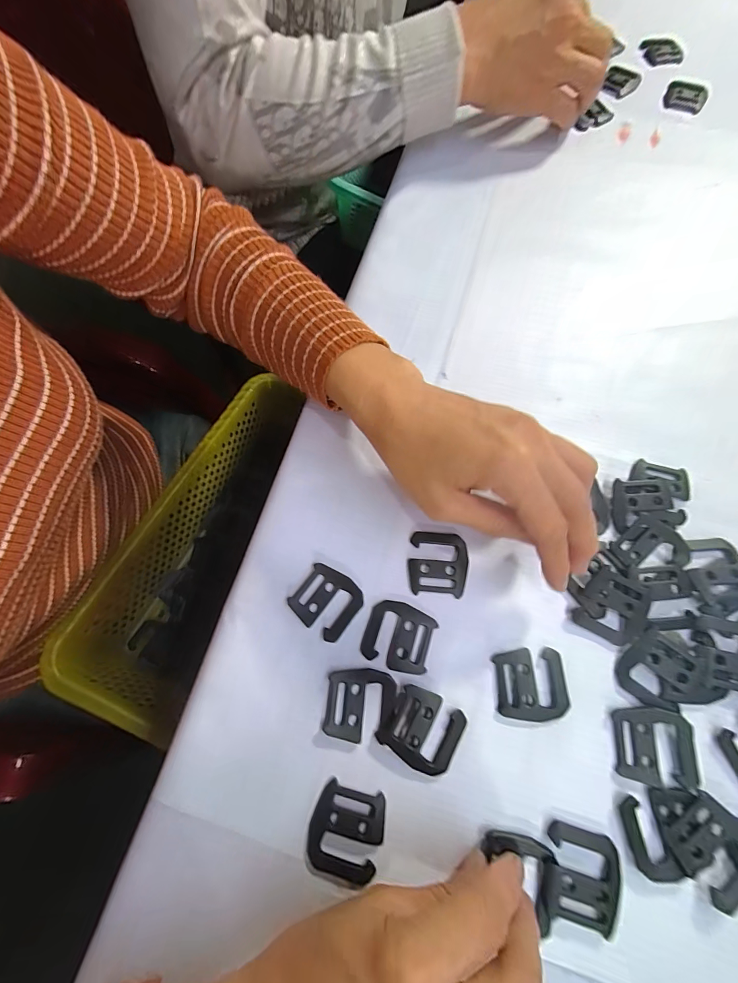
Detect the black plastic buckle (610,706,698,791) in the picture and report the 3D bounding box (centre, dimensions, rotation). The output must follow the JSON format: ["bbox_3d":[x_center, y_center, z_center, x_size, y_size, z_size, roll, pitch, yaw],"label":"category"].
[{"bbox_3d":[0.152,0.135,0.195,0.037,0.006,0.036,5,72,2],"label":"black plastic buckle"}]

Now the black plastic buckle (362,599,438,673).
[{"bbox_3d":[0.018,0.085,0.216,0.039,0.004,0.036,18,73,6],"label":"black plastic buckle"}]

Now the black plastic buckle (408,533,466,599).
[{"bbox_3d":[0.043,0.045,0.229,0.036,0.004,0.038,4,72,2],"label":"black plastic buckle"}]

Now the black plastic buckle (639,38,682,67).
[{"bbox_3d":[0.309,-0.466,0.388,0.040,0.006,0.037,-12,72,-4],"label":"black plastic buckle"}]

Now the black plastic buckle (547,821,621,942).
[{"bbox_3d":[0.105,0.189,0.180,0.033,0.005,0.038,12,72,4],"label":"black plastic buckle"}]

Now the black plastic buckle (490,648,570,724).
[{"bbox_3d":[0.092,0.109,0.207,0.039,0.004,0.036,-1,72,0],"label":"black plastic buckle"}]

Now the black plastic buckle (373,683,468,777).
[{"bbox_3d":[0.030,0.130,0.201,0.040,0.006,0.037,31,75,10],"label":"black plastic buckle"}]

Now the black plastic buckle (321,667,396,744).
[{"bbox_3d":[-0.005,0.120,0.206,0.038,0.005,0.035,6,72,2],"label":"black plastic buckle"}]

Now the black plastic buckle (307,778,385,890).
[{"bbox_3d":[-0.012,0.177,0.189,0.036,0.004,0.041,14,73,5],"label":"black plastic buckle"}]

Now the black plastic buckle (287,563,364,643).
[{"bbox_3d":[-0.026,0.067,0.225,0.038,0.004,0.036,35,75,11],"label":"black plastic buckle"}]

